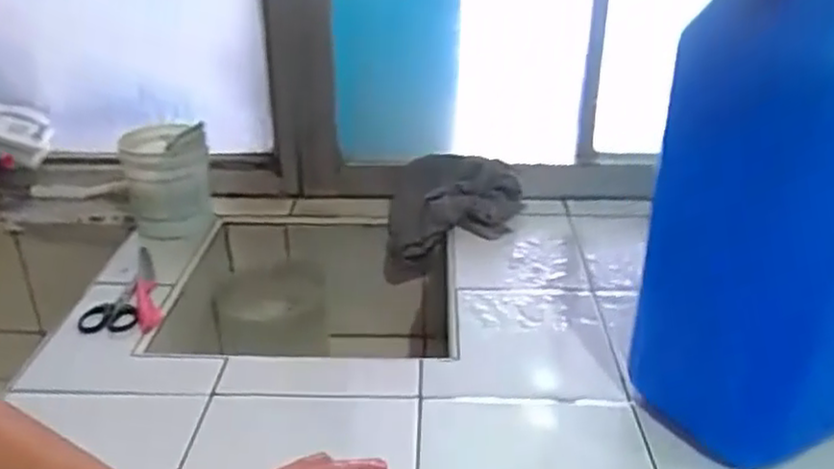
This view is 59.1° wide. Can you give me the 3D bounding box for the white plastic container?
[{"bbox_3d":[-0.338,-0.071,1.002,0.106,0.142,0.116,-8,28,-18],"label":"white plastic container"}]

